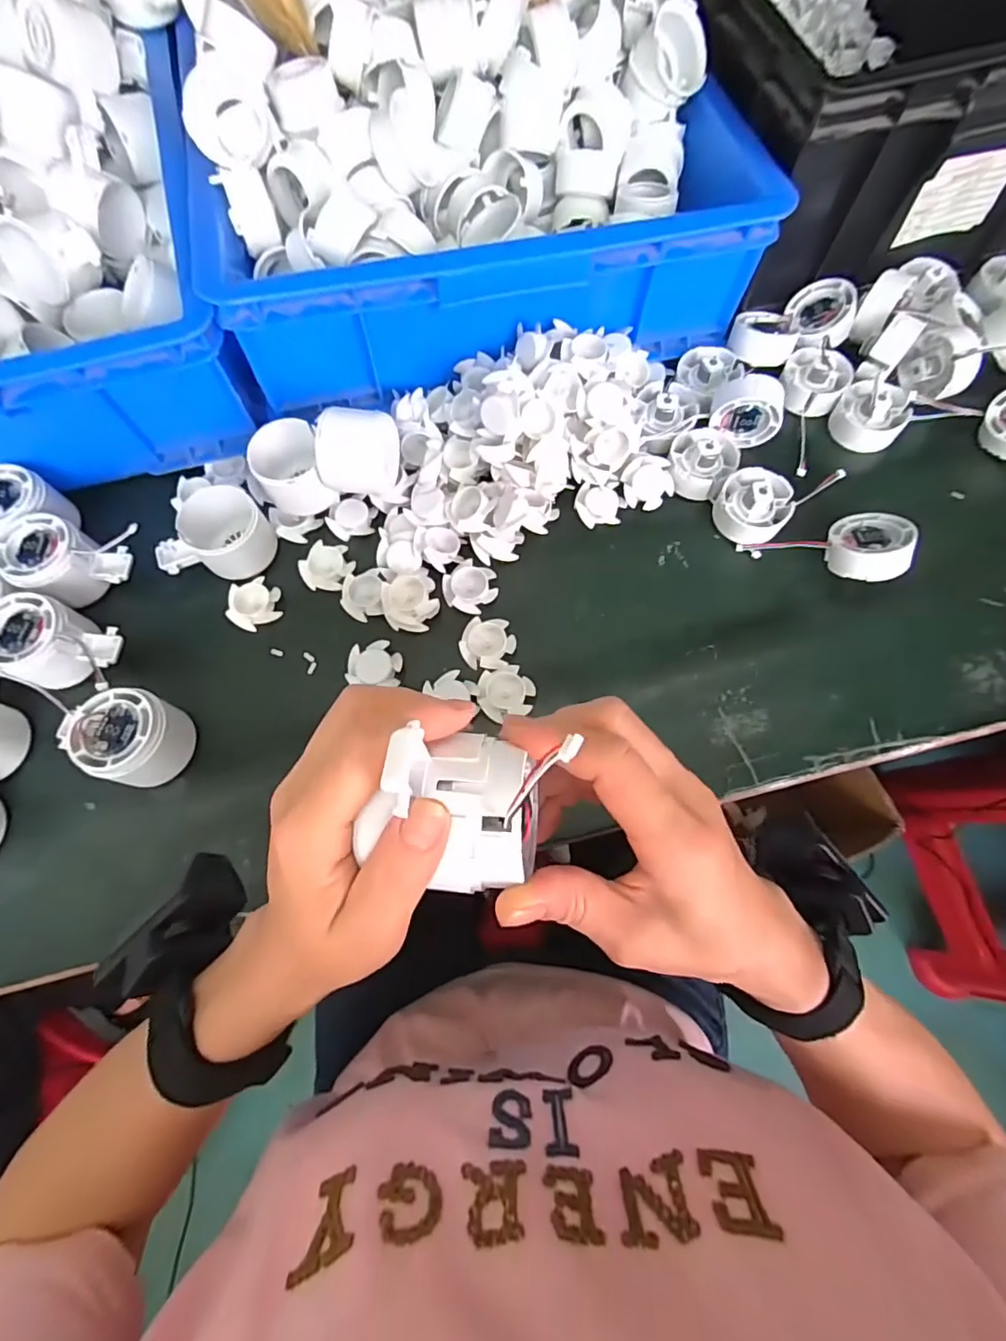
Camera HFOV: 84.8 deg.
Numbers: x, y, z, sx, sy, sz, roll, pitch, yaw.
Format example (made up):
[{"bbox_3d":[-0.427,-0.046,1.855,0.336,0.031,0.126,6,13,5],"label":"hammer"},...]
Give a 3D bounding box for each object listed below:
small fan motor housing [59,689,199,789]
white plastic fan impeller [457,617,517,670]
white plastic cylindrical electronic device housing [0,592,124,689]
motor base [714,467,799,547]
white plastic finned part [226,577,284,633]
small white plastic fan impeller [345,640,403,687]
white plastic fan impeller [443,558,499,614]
[{"bbox_3d":[-0.246,0.047,0.375,0.068,0.054,0.056,12,73,5],"label":"small fan motor housing"},{"bbox_3d":[-0.011,-0.019,0.415,0.040,0.011,0.039,0,72,1],"label":"white plastic fan impeller"},{"bbox_3d":[-0.320,-0.016,0.395,0.079,0.047,0.057,20,73,8],"label":"white plastic cylindrical electronic device housing"},{"bbox_3d":[0.198,-0.130,0.432,0.055,0.034,0.053,0,72,1],"label":"motor base"},{"bbox_3d":[-0.193,-0.052,0.428,0.039,0.007,0.039,-16,72,-4],"label":"white plastic finned part"},{"bbox_3d":[-0.095,-0.005,0.410,0.039,0.011,0.034,2,72,2],"label":"small white plastic fan impeller"},{"bbox_3d":[-0.026,-0.064,0.426,0.038,0.013,0.037,0,72,1],"label":"white plastic fan impeller"}]

